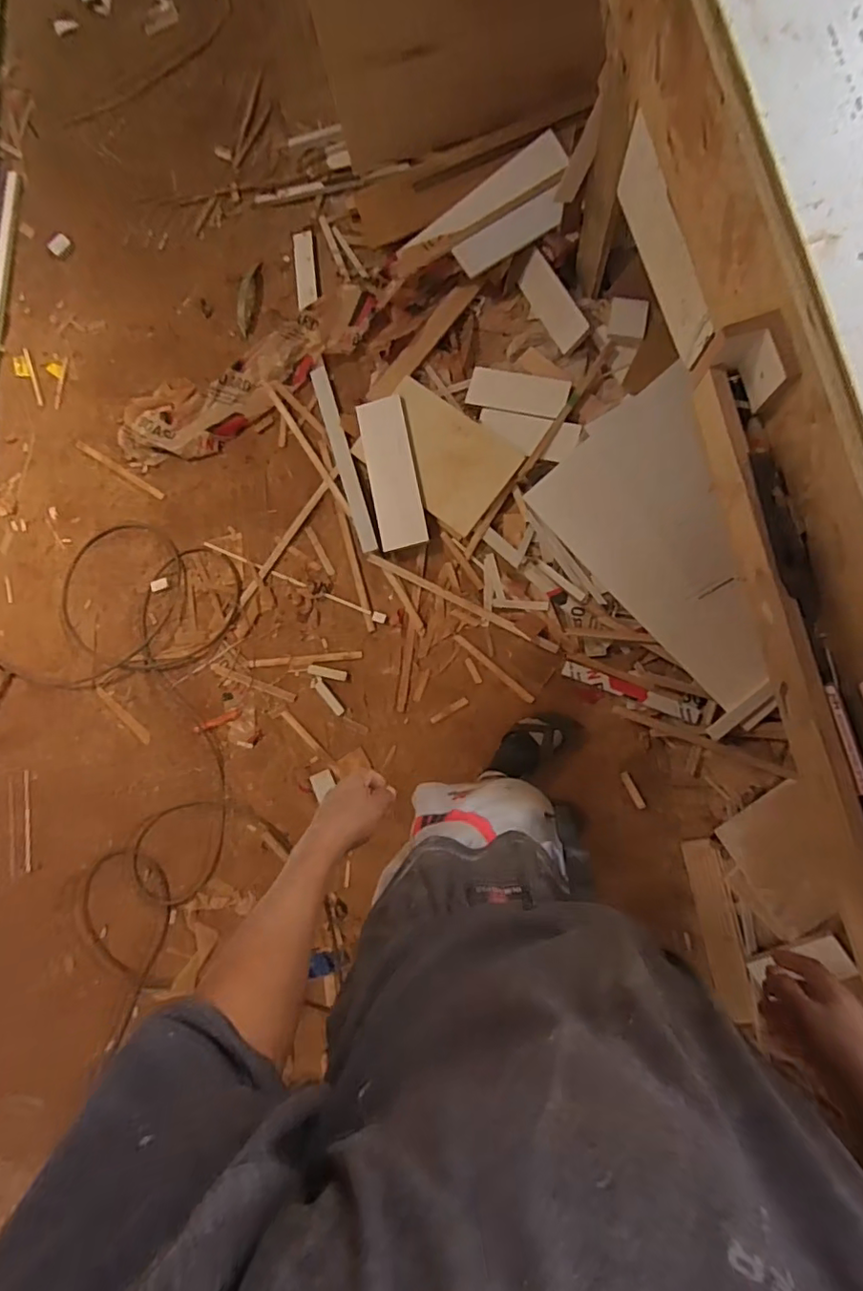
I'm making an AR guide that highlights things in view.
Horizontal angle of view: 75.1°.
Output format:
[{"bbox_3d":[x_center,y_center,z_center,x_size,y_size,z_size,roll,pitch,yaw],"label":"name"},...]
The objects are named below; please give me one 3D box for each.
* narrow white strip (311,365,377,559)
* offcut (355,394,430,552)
[{"bbox_3d":[-0.212,-0.452,1.350,0.041,0.024,0.484,-17,83,4],"label":"narrow white strip"},{"bbox_3d":[-0.090,-0.404,1.308,0.115,0.027,0.348,-13,86,17],"label":"offcut"}]

